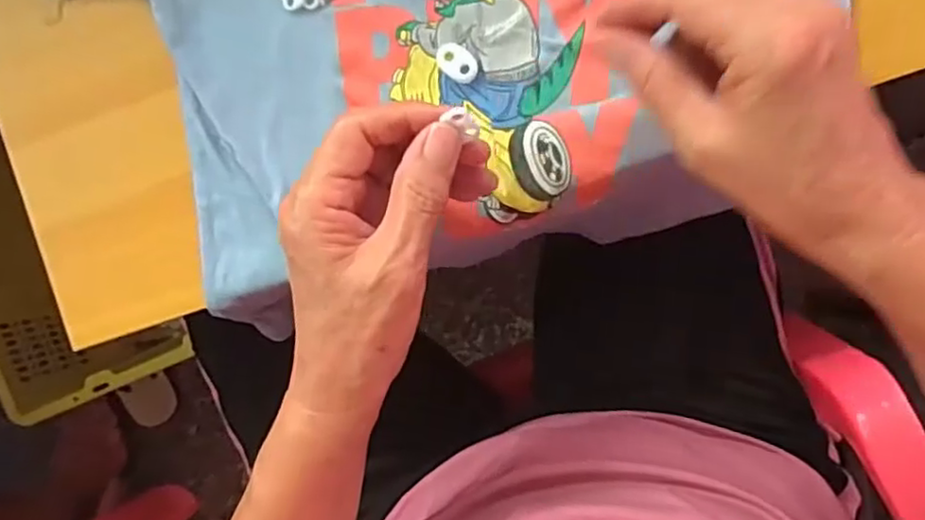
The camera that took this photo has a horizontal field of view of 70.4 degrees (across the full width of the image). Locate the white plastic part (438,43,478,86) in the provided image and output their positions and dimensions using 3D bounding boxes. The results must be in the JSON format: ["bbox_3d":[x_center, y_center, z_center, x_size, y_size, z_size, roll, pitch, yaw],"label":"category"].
[{"bbox_3d":[-0.002,-0.100,0.334,0.023,0.005,0.014,40,97,3],"label":"white plastic part"}]

